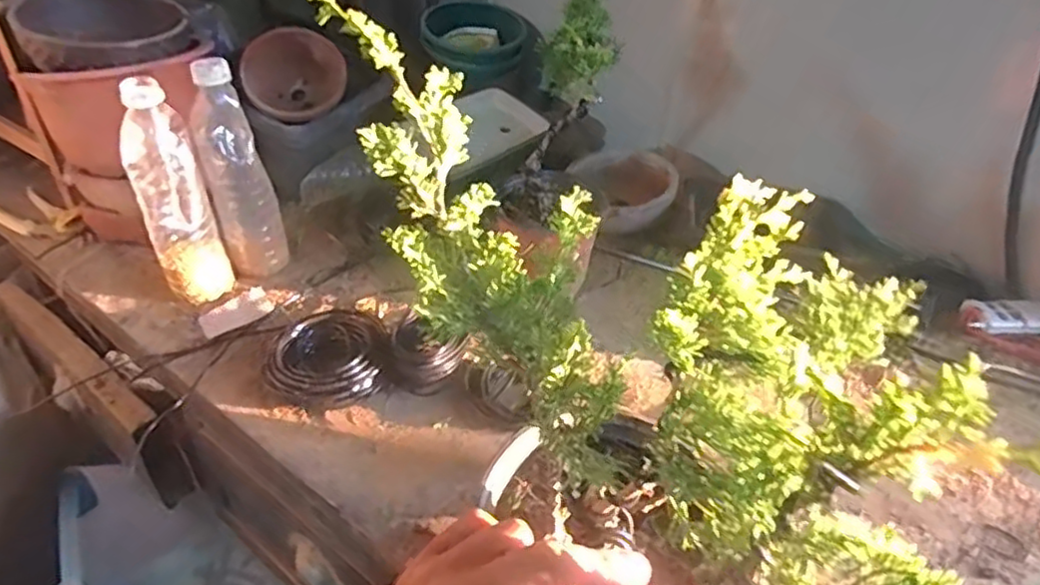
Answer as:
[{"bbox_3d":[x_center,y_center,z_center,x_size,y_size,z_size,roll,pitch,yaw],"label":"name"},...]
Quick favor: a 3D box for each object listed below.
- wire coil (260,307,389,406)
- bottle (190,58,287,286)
[{"bbox_3d":[-0.169,0.052,0.588,0.104,0.037,0.107,1,38,-1],"label":"wire coil"},{"bbox_3d":[-0.271,-0.111,0.652,0.059,0.214,0.050,-12,40,-18],"label":"bottle"}]

